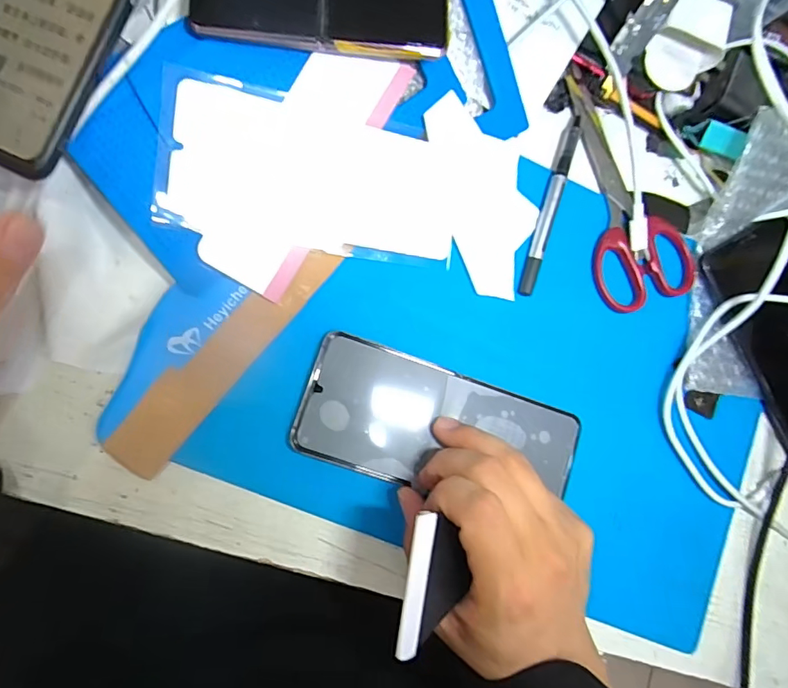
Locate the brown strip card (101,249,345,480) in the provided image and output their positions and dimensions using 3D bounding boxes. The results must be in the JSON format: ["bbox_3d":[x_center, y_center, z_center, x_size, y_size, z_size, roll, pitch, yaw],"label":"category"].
[{"bbox_3d":[-0.093,0.003,0.278,0.031,0.004,0.157,42,78,-12],"label":"brown strip card"}]

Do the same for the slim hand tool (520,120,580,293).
[{"bbox_3d":[0.100,-0.089,0.315,0.010,0.009,0.121,18,82,-7],"label":"slim hand tool"}]

